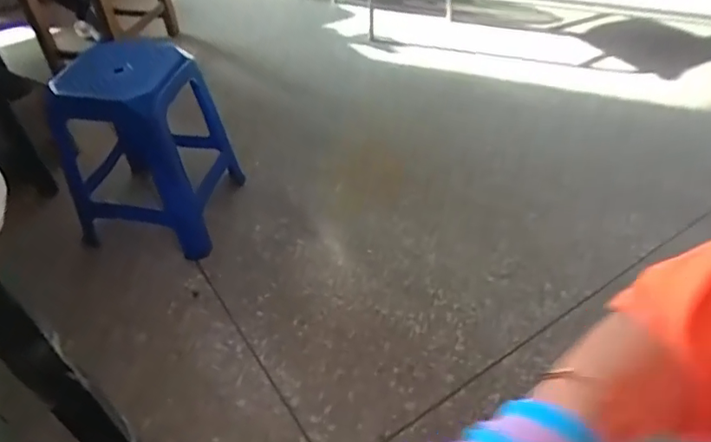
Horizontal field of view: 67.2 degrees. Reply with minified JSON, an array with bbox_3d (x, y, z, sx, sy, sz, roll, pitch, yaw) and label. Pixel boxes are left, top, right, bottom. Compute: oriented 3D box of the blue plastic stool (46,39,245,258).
[{"bbox_3d":[-0.555,-0.195,1.447,0.357,0.451,0.358,6,45,8],"label":"blue plastic stool"}]

